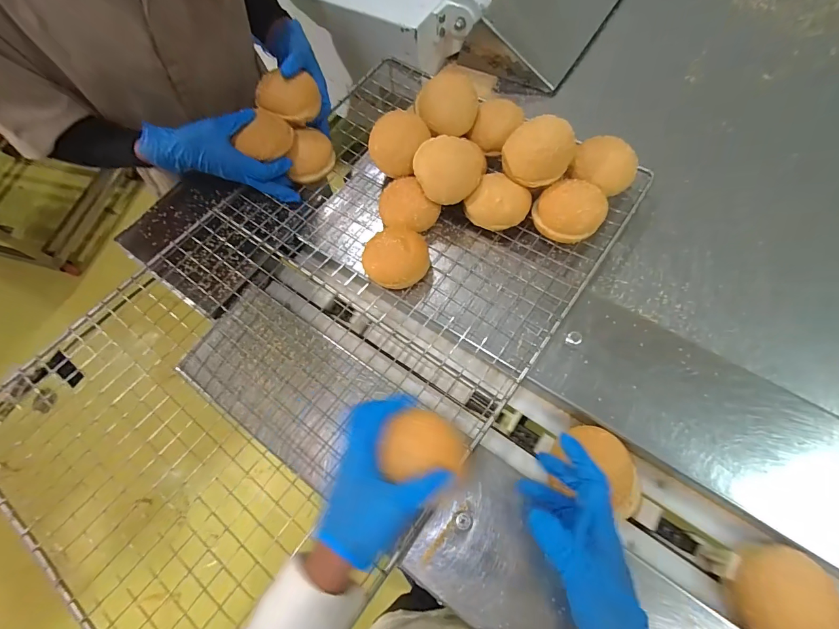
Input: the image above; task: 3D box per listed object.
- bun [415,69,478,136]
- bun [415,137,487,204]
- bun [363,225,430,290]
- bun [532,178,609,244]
[{"bbox_3d":[0.045,-0.328,0.610,0.092,0.056,0.098,1,67,8],"label":"bun"},{"bbox_3d":[0.044,-0.205,0.557,0.098,0.054,0.086,1,67,8],"label":"bun"},{"bbox_3d":[-0.030,-0.076,0.543,0.089,0.057,0.078,-7,64,0],"label":"bun"},{"bbox_3d":[0.208,-0.145,0.547,0.096,0.046,0.078,21,66,14],"label":"bun"}]

